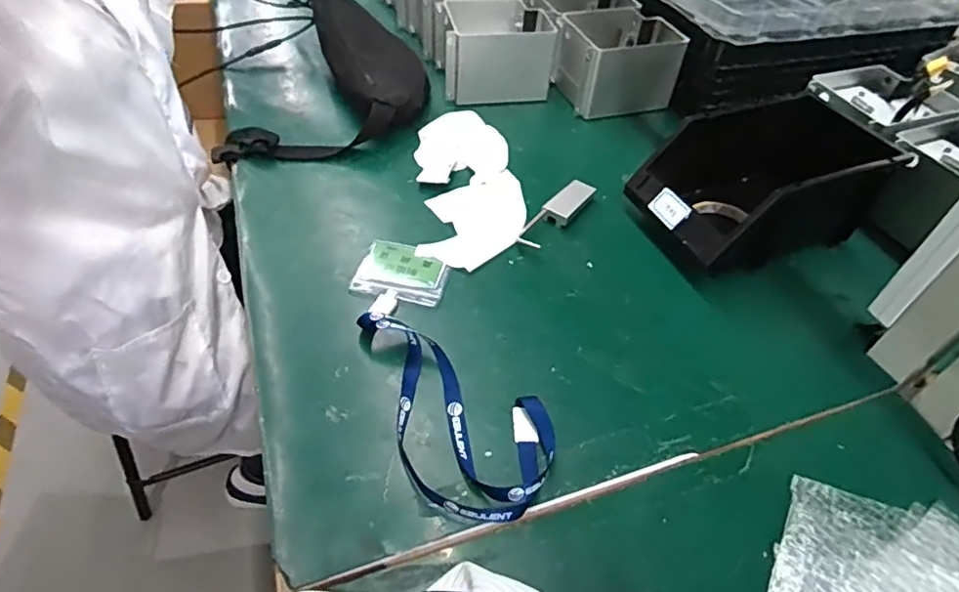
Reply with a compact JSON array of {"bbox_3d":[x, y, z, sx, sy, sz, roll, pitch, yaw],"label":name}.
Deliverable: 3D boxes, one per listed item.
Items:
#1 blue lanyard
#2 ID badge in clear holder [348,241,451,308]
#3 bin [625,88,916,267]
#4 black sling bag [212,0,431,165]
[{"bbox_3d":[-0.038,0.099,0.487,0.218,0.026,0.118,30,53,20],"label":"blue lanyard"},{"bbox_3d":[-0.084,-0.026,0.611,0.096,0.004,0.078,10,49,4],"label":"ID badge in clear holder"},{"bbox_3d":[0.327,-0.128,0.650,0.267,0.126,0.159,-14,51,-16],"label":"bin"},{"bbox_3d":[-0.218,-0.428,0.810,0.258,0.122,0.529,-2,74,-6],"label":"black sling bag"}]

